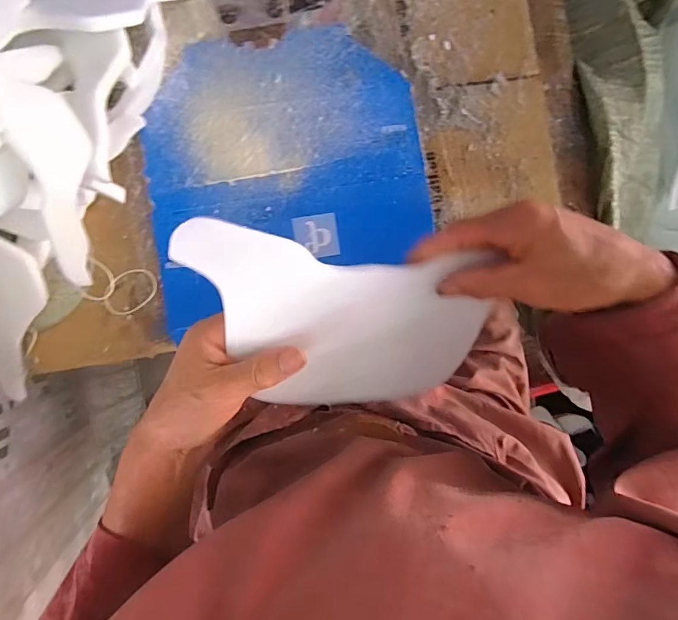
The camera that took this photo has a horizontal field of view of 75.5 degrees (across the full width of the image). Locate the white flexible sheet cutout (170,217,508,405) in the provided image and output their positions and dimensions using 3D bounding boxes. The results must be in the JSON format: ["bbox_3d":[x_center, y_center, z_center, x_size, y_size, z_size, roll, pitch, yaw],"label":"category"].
[{"bbox_3d":[0.007,0.009,0.311,0.218,0.020,0.133,-1,117,-13],"label":"white flexible sheet cutout"}]

